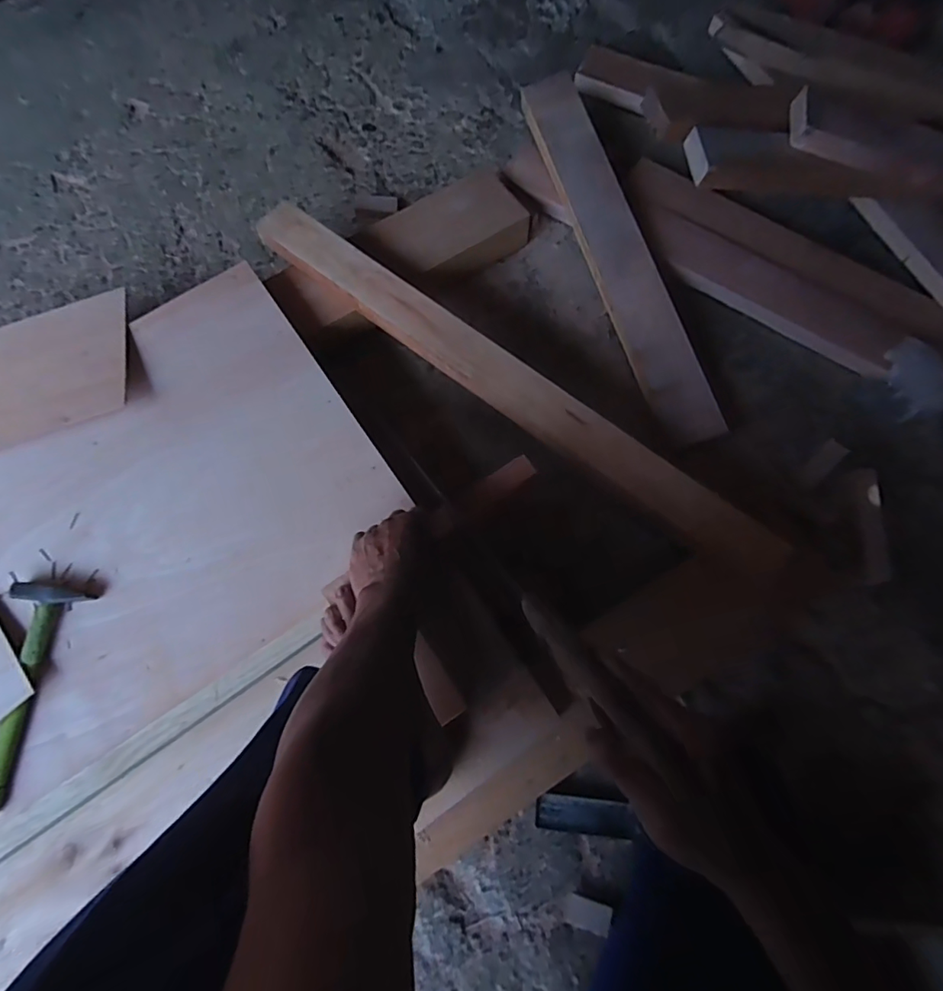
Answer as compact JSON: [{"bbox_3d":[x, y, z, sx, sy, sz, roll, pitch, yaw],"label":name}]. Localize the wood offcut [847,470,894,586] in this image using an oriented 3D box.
[{"bbox_3d":[0.517,0.038,0.670,0.032,0.019,0.146,-1,73,1],"label":"wood offcut"}]

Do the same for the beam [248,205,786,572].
[{"bbox_3d":[0.030,-0.160,0.689,0.820,0.051,0.064,37,77,12],"label":"beam"}]

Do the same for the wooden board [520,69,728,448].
[{"bbox_3d":[0.211,-0.367,0.764,0.082,0.028,0.618,-22,80,18],"label":"wooden board"}]

